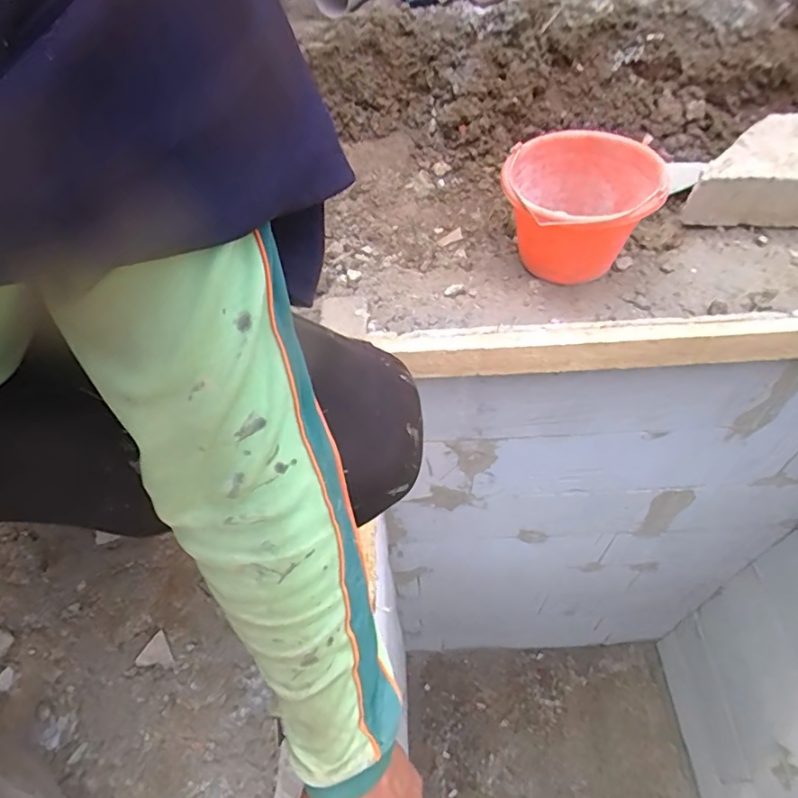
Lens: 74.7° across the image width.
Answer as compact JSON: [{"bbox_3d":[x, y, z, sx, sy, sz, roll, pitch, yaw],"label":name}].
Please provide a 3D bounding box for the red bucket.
[{"bbox_3d":[0.280,-0.286,0.838,0.222,0.171,0.247,5,51,8],"label":"red bucket"}]

